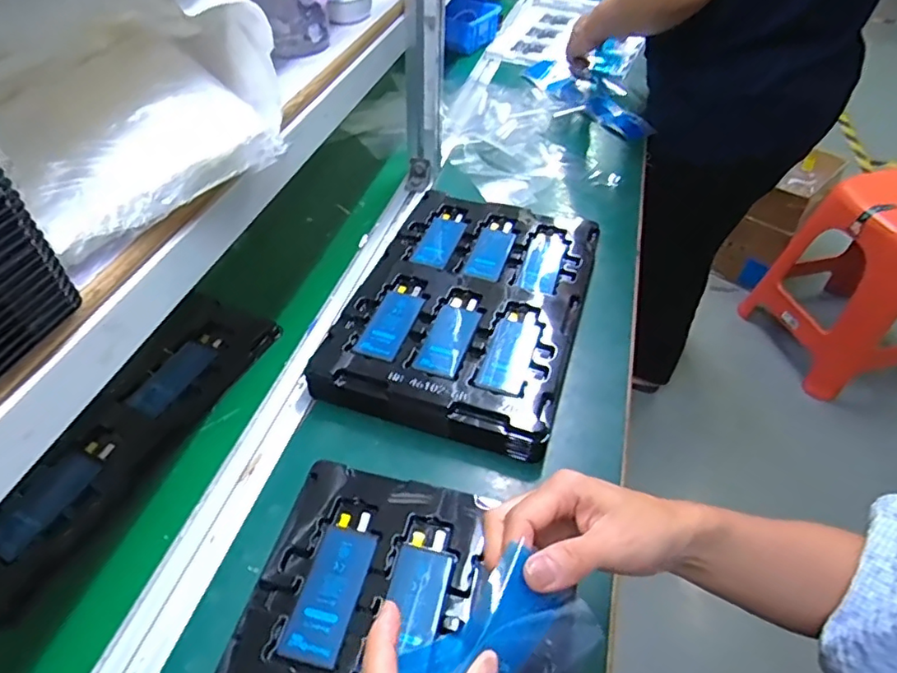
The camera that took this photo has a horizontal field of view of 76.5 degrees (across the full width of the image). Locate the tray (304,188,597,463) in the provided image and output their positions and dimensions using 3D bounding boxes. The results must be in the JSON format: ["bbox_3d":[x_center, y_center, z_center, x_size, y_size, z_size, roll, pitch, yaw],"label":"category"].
[{"bbox_3d":[0.026,-0.039,0.634,0.229,0.044,0.335,16,48,13],"label":"tray"}]

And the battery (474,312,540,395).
[{"bbox_3d":[0.064,0.016,0.569,0.044,0.014,0.114,16,48,14],"label":"battery"}]

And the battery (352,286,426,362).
[{"bbox_3d":[-0.057,-0.017,0.586,0.043,0.006,0.106,14,48,12],"label":"battery"}]

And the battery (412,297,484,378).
[{"bbox_3d":[0.002,-0.002,0.578,0.044,0.007,0.111,16,48,13],"label":"battery"}]

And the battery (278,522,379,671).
[{"bbox_3d":[-0.088,0.191,0.428,0.043,0.004,0.098,11,47,9],"label":"battery"}]

